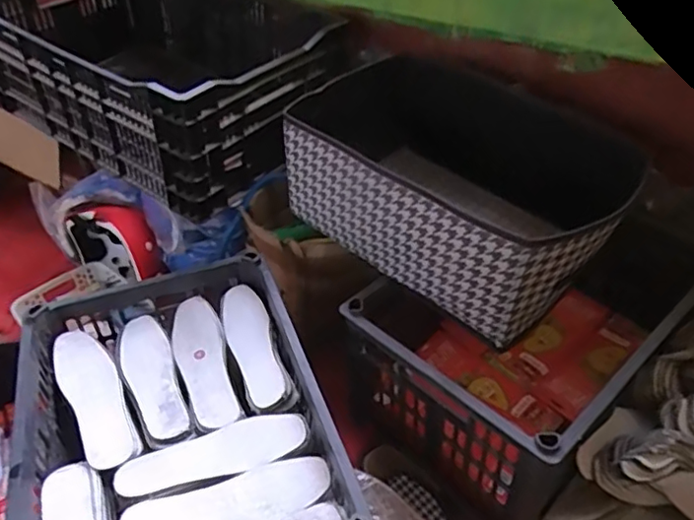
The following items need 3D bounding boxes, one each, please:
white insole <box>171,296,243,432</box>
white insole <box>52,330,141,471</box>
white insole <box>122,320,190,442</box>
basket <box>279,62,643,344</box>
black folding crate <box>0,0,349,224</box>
[{"bbox_3d":[-0.198,0.138,0.807,0.067,0.021,0.216,-15,42,-15],"label":"white insole"},{"bbox_3d":[-0.330,0.178,0.770,0.070,0.030,0.222,-25,45,-25],"label":"white insole"},{"bbox_3d":[-0.265,0.152,0.792,0.062,0.005,0.214,-18,43,-19],"label":"white insole"},{"bbox_3d":[0.186,-0.127,0.882,0.455,0.190,0.396,30,49,33],"label":"basket"},{"bbox_3d":[-0.332,-0.369,1.108,0.631,0.251,0.456,25,47,29],"label":"black folding crate"}]

